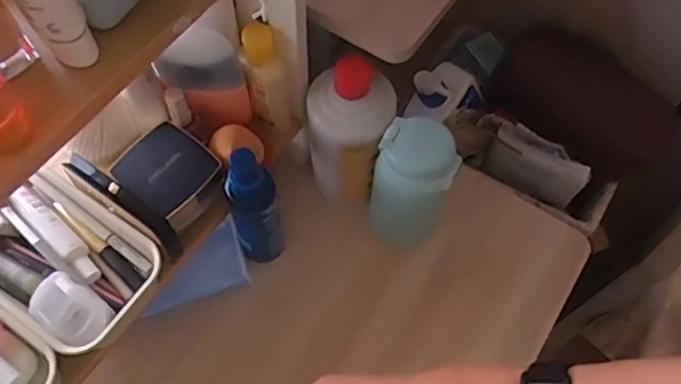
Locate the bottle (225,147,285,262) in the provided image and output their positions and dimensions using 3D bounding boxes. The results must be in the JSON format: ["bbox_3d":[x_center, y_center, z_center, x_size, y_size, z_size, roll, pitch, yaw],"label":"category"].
[{"bbox_3d":[-0.072,0.019,0.509,0.038,0.176,0.032,-9,64,-7],"label":"bottle"}]

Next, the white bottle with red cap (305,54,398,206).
[{"bbox_3d":[0.008,-0.048,0.544,0.078,0.163,0.074,5,64,0],"label":"white bottle with red cap"}]

